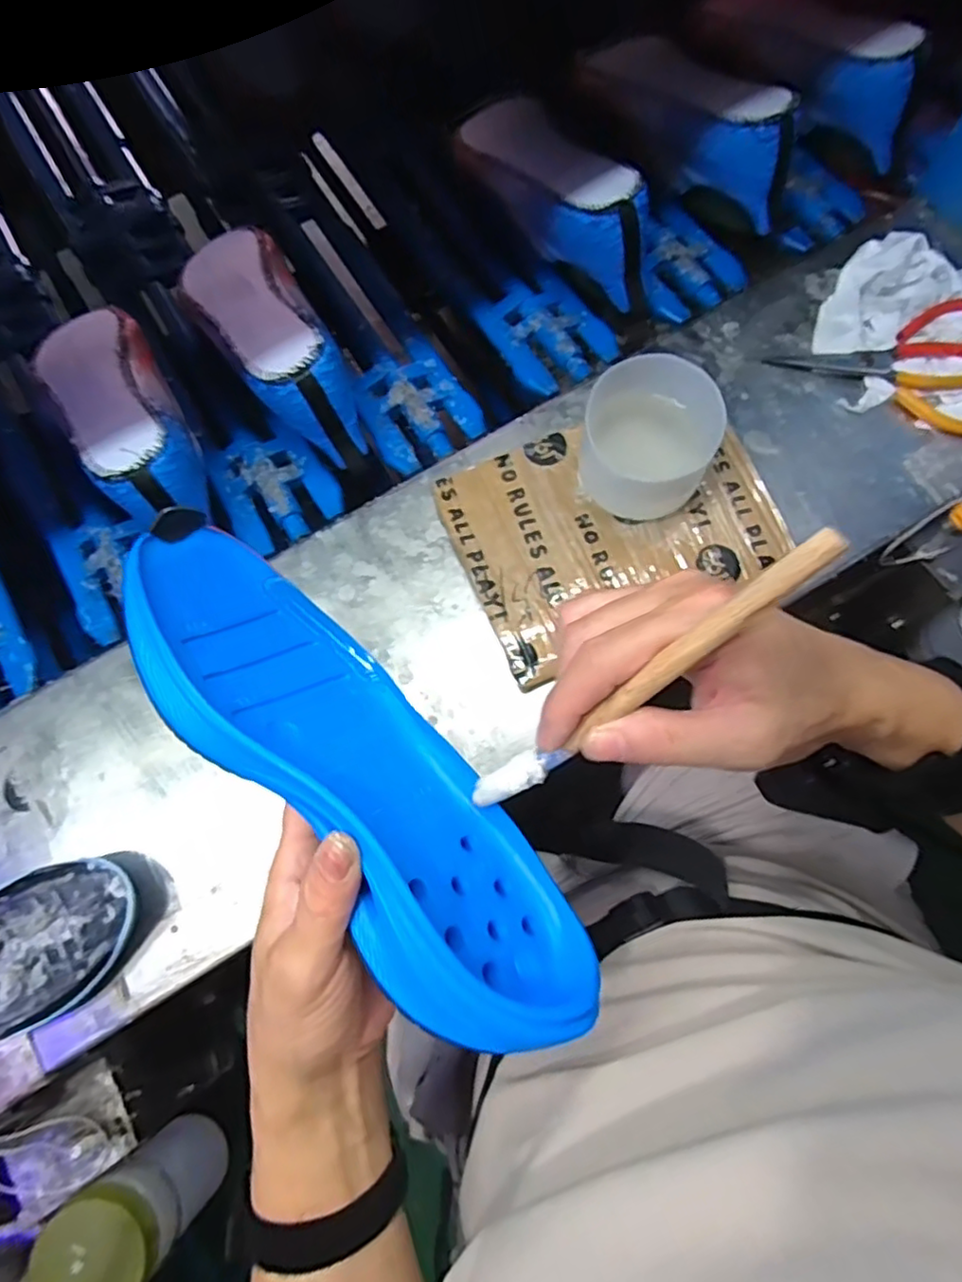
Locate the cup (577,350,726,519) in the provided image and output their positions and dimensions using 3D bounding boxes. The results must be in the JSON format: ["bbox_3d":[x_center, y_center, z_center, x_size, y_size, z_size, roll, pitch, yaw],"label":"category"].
[{"bbox_3d":[0.112,-0.136,0.453,0.086,0.080,0.091,0,77,-1],"label":"cup"}]

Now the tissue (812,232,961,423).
[{"bbox_3d":[0.368,-0.242,0.503,0.193,0.040,0.157,-1,77,-2],"label":"tissue"}]

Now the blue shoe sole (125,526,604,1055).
[{"bbox_3d":[-0.056,0.057,0.295,0.268,0.099,0.029,46,124,12],"label":"blue shoe sole"}]

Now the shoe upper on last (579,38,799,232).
[{"bbox_3d":[0.181,-0.458,0.564,0.071,0.095,0.222,-40,81,-9],"label":"shoe upper on last"}]

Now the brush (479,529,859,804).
[{"bbox_3d":[0.054,0.021,0.244,0.015,0.183,0.007,52,37,9],"label":"brush"}]

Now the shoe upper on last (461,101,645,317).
[{"bbox_3d":[0.059,-0.387,0.552,0.081,0.102,0.242,-25,79,-7],"label":"shoe upper on last"}]

